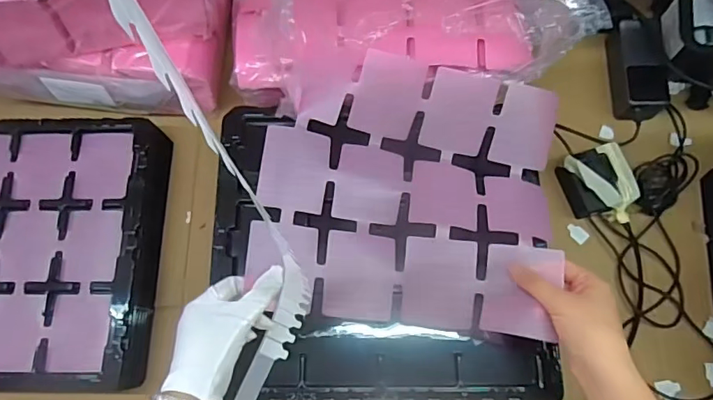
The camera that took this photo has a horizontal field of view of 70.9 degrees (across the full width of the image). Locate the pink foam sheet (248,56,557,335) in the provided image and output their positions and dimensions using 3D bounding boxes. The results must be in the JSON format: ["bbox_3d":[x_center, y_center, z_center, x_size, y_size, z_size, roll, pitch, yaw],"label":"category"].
[{"bbox_3d":[0.054,-0.009,0.529,0.299,0.063,0.263,8,75,4],"label":"pink foam sheet"}]

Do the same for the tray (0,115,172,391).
[{"bbox_3d":[-0.443,0.058,0.634,0.366,0.080,0.341,0,74,2],"label":"tray"}]

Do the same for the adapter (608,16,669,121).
[{"bbox_3d":[0.380,-0.173,0.678,0.059,0.047,0.139,4,75,3],"label":"adapter"}]

